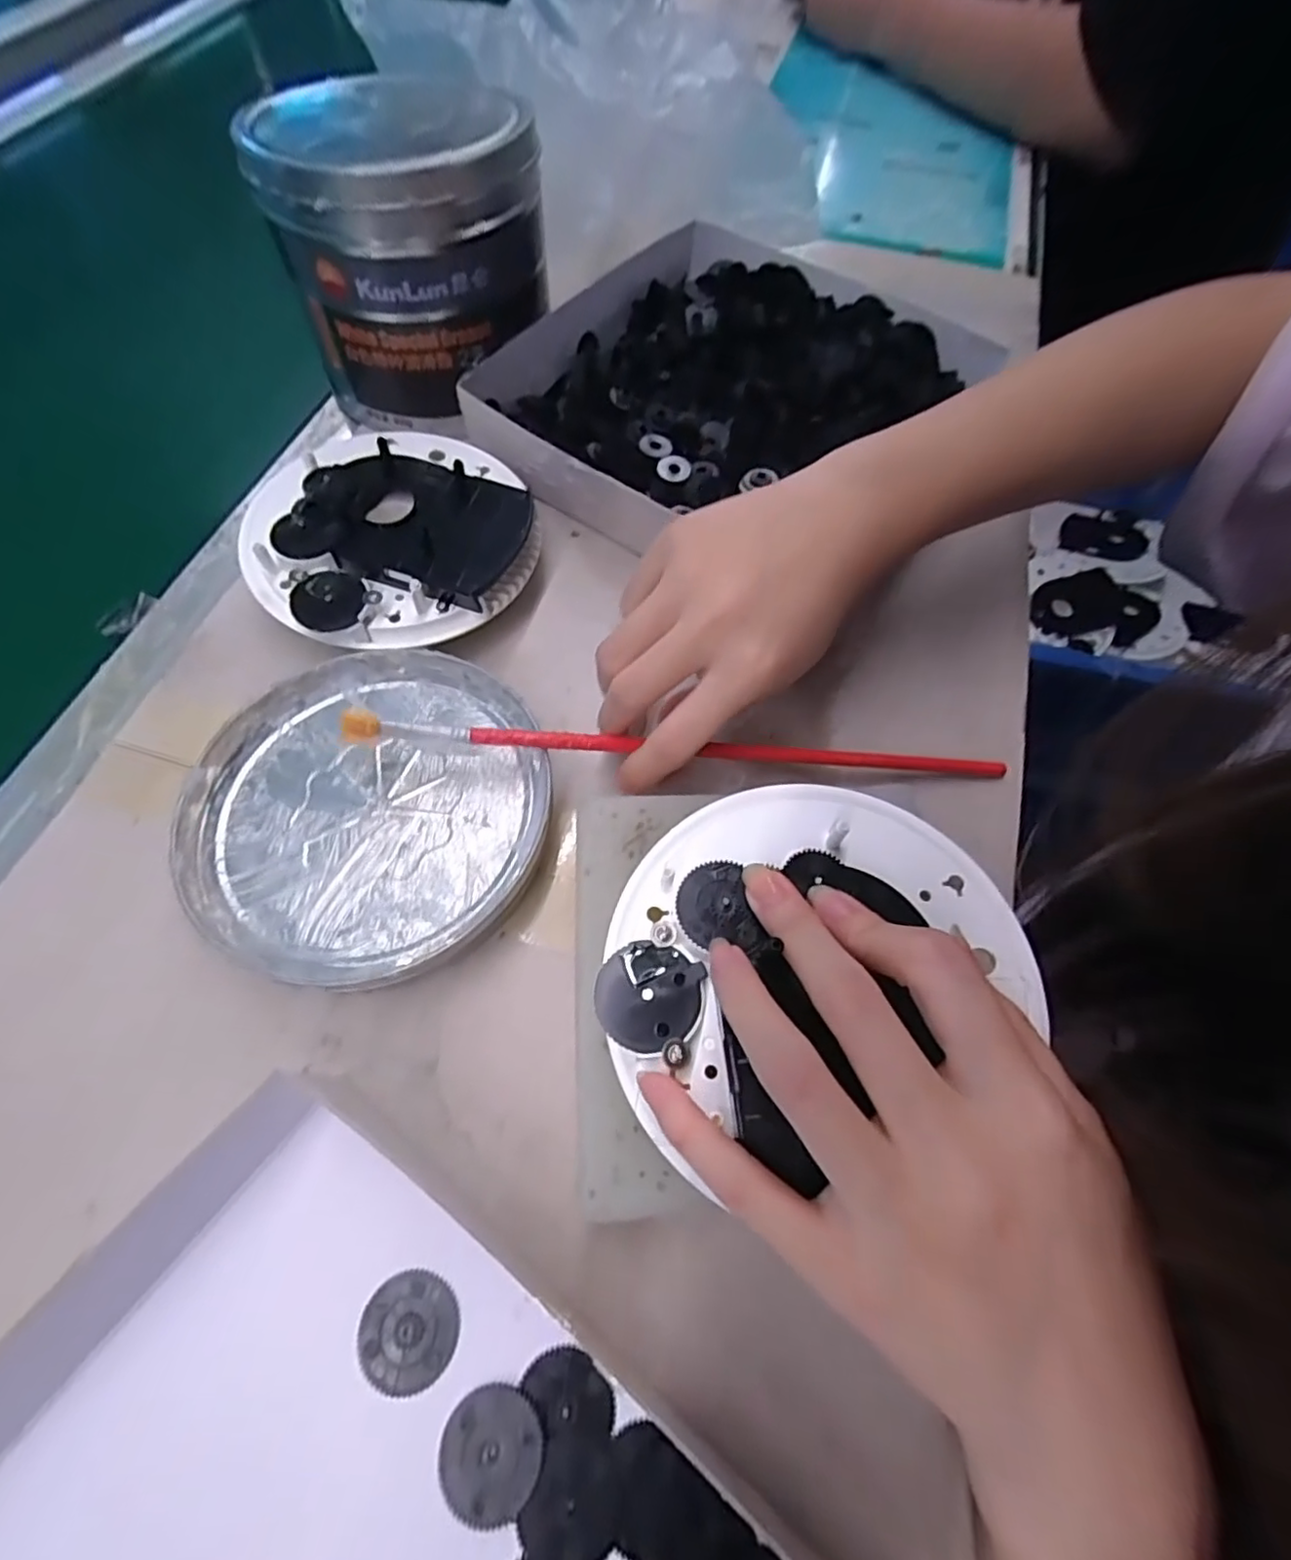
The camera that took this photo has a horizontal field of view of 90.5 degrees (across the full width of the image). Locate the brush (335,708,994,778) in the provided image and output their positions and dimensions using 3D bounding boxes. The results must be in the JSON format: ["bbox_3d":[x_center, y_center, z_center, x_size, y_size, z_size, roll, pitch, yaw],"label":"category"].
[{"bbox_3d":[0.020,-0.012,0.244,0.253,0.007,0.007,4,62,-9],"label":"brush"}]

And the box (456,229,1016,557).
[{"bbox_3d":[0.042,-0.202,0.339,0.219,0.039,0.220,37,68,17],"label":"box"}]

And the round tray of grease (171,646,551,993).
[{"bbox_3d":[-0.101,0.010,0.240,0.128,0.022,0.125,0,63,-1],"label":"round tray of grease"}]

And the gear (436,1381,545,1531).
[{"bbox_3d":[-0.040,0.176,0.167,0.025,0.004,0.027,0,63,-1],"label":"gear"}]

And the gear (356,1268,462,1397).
[{"bbox_3d":[-0.066,0.154,0.178,0.027,0.004,0.026,0,63,-1],"label":"gear"}]

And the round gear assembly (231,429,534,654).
[{"bbox_3d":[-0.110,-0.111,0.283,0.118,0.034,0.115,0,63,-1],"label":"round gear assembly"}]

